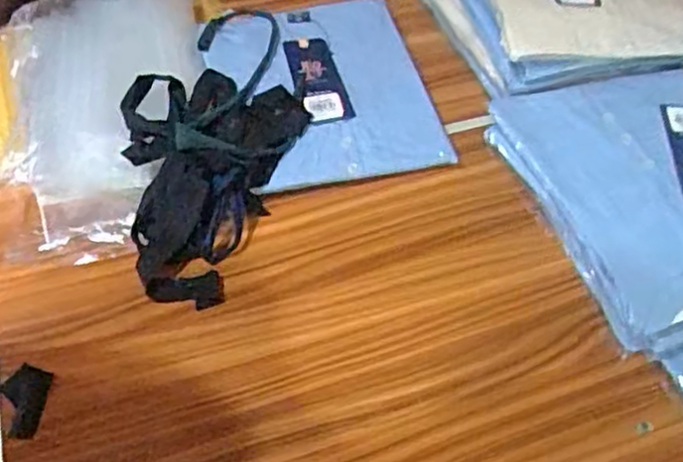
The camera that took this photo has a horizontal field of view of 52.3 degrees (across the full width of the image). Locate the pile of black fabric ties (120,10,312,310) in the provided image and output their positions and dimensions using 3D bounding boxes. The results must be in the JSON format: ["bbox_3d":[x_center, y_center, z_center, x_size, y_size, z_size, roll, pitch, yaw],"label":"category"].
[{"bbox_3d":[-0.119,-0.096,0.654,0.150,0.059,0.330,16,53,10],"label":"pile of black fabric ties"}]

